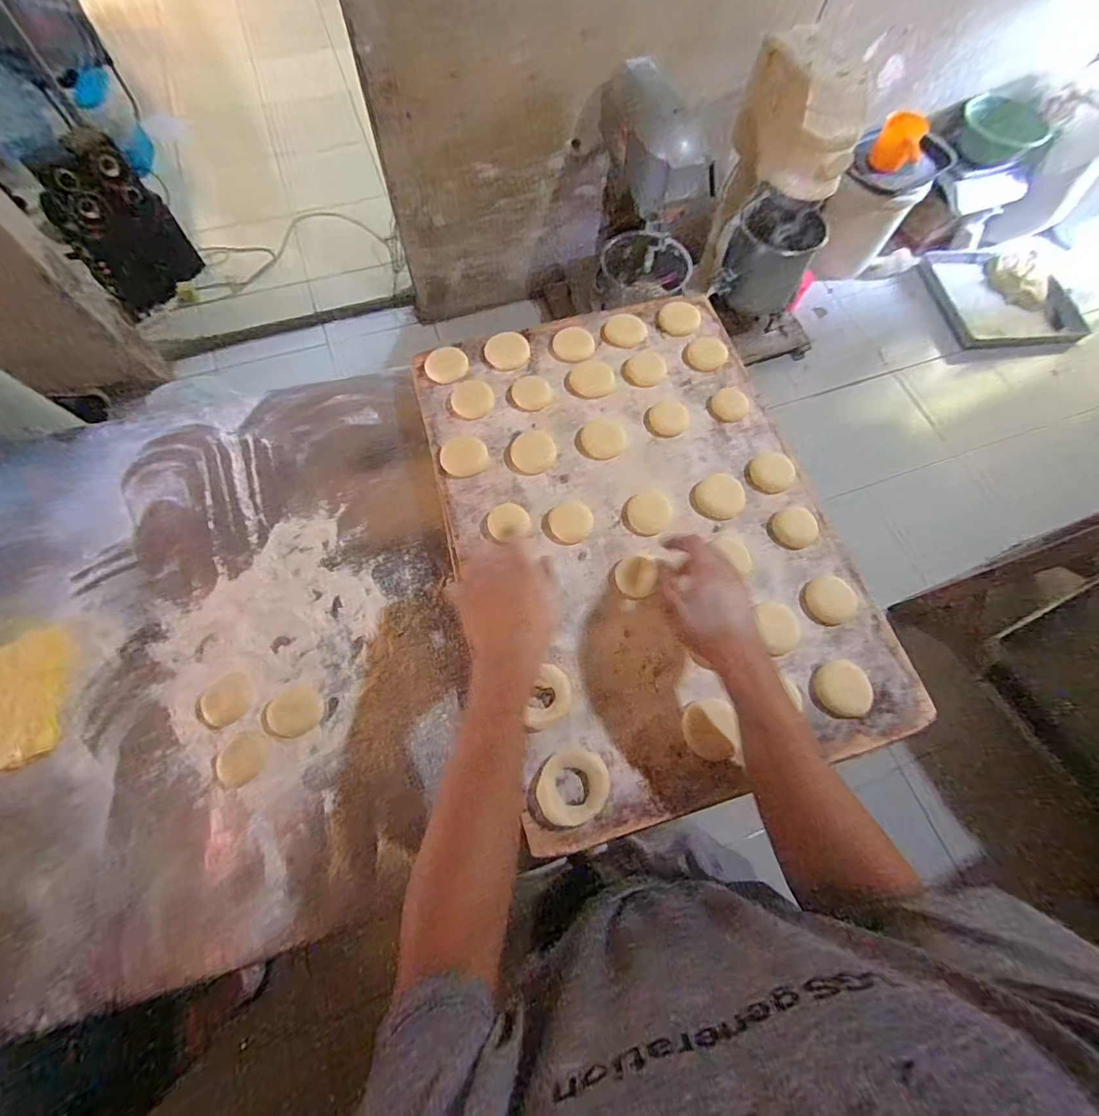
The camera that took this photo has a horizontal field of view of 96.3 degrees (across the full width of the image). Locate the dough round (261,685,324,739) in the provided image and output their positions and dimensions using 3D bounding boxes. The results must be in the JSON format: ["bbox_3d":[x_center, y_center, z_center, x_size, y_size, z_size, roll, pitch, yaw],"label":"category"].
[{"bbox_3d":[-0.272,0.164,0.523,0.059,0.004,0.050,-19,70,-11],"label":"dough round"}]

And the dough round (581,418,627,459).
[{"bbox_3d":[0.067,-0.147,0.609,0.054,0.008,0.053,1,68,-3],"label":"dough round"}]

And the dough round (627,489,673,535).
[{"bbox_3d":[0.117,-0.055,0.574,0.050,0.007,0.060,8,68,0],"label":"dough round"}]

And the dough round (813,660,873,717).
[{"bbox_3d":[0.298,0.131,0.497,0.051,0.009,0.056,1,68,-3],"label":"dough round"}]

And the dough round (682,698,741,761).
[{"bbox_3d":[0.154,0.164,0.477,0.047,0.016,0.053,13,68,2],"label":"dough round"}]

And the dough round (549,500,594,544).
[{"bbox_3d":[0.025,-0.042,0.564,0.050,0.004,0.052,1,68,-3],"label":"dough round"}]

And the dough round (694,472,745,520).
[{"bbox_3d":[0.203,-0.074,0.585,0.055,0.015,0.056,36,70,11],"label":"dough round"}]

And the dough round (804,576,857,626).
[{"bbox_3d":[0.305,0.045,0.532,0.051,0.018,0.050,1,68,-3],"label":"dough round"}]

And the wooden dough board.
[{"bbox_3d":[0.109,-0.050,0.571,0.424,0.033,0.592,-16,68,-8],"label":"wooden dough board"}]

